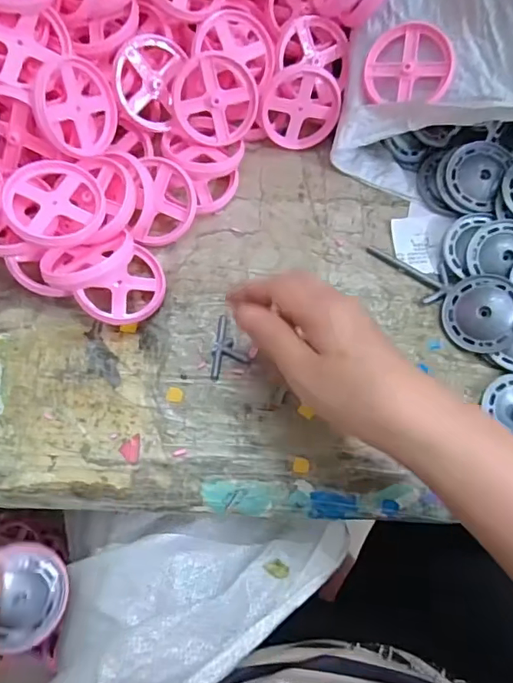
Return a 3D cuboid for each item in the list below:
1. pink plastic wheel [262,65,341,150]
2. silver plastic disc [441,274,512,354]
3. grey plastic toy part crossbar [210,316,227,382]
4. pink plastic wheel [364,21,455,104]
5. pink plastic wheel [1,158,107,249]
[{"bbox_3d":[0.034,-0.181,0.403,0.058,0.059,0.007,16,34,-19],"label":"pink plastic wheel"},{"bbox_3d":[0.167,-0.021,0.380,0.056,0.006,0.056,-3,83,22],"label":"silver plastic disc"},{"bbox_3d":[-0.028,0.004,0.380,0.006,0.006,0.049,7,72,-1],"label":"grey plastic toy part crossbar"},{"bbox_3d":[0.114,-0.207,0.384,0.063,0.006,0.057,10,97,19],"label":"pink plastic wheel"},{"bbox_3d":[-0.137,-0.095,0.351,0.063,0.010,0.064,5,71,-13],"label":"pink plastic wheel"}]

